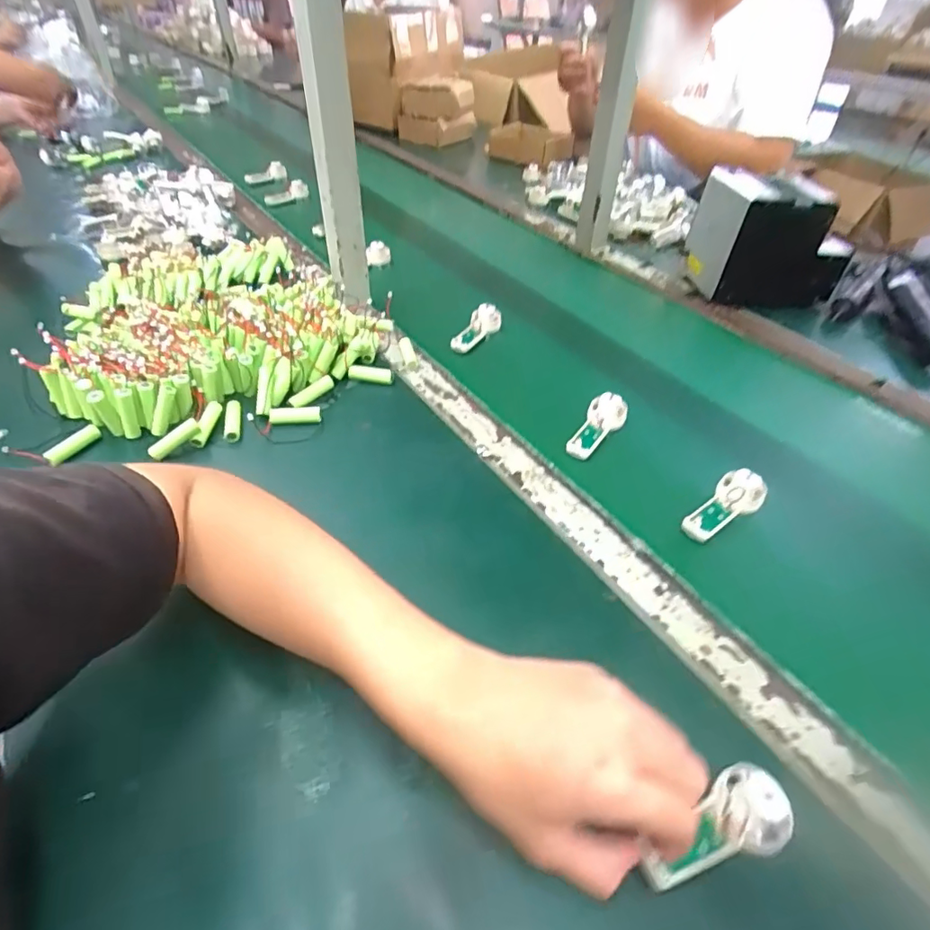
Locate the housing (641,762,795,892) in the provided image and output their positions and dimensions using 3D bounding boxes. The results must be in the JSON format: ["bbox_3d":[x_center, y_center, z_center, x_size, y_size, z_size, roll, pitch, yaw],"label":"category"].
[{"bbox_3d":[0.134,0.197,0.286,0.089,0.019,0.040,-21,48,-20],"label":"housing"}]

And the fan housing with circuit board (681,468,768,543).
[{"bbox_3d":[0.233,0.036,0.479,0.089,0.024,0.039,-32,53,-30],"label":"fan housing with circuit board"}]

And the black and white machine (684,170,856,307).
[{"bbox_3d":[0.434,-0.331,0.777,0.177,0.134,0.143,-6,44,-8],"label":"black and white machine"}]

